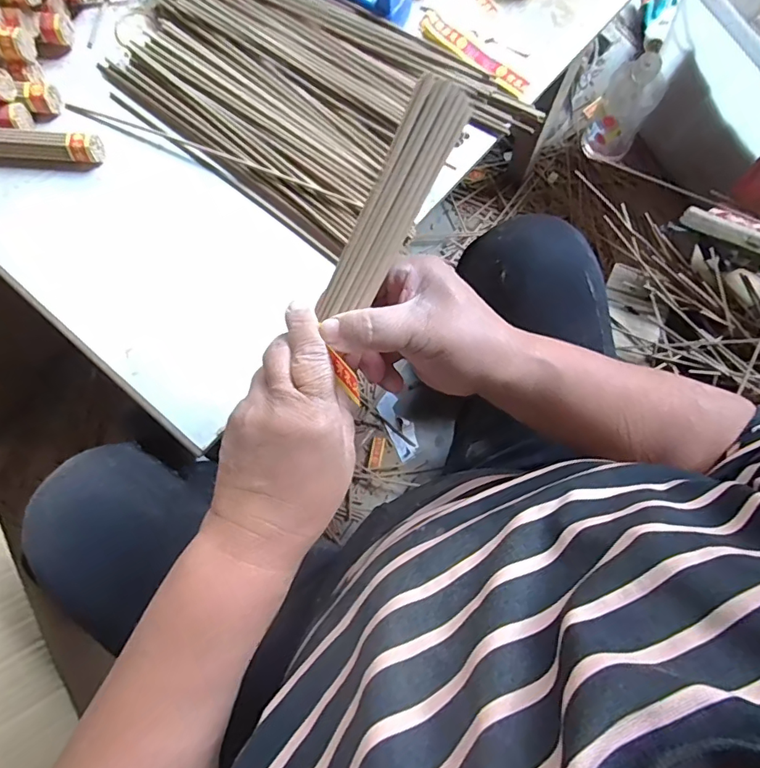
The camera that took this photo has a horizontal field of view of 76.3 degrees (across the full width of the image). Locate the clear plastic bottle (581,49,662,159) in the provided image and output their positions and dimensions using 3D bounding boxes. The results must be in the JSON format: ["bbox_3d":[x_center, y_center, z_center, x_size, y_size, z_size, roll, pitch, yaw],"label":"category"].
[{"bbox_3d":[0.448,-0.505,0.895,0.097,0.175,0.074,29,79,4],"label":"clear plastic bottle"}]

